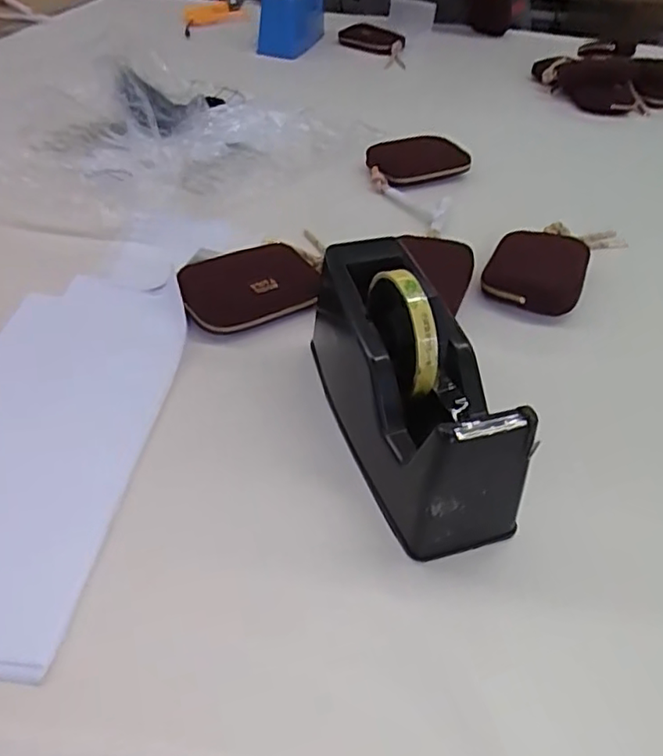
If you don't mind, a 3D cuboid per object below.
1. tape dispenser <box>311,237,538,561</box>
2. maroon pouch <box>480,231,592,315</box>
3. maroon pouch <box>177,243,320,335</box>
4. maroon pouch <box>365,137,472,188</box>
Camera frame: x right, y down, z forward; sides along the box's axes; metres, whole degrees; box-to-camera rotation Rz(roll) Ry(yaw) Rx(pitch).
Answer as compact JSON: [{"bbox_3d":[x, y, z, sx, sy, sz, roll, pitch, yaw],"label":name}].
[{"bbox_3d":[0.040,-0.001,0.390,0.085,0.101,0.203,-12,45,-17],"label":"tape dispenser"},{"bbox_3d":[0.186,-0.096,0.563,0.082,0.021,0.119,20,44,16],"label":"maroon pouch"},{"bbox_3d":[-0.071,-0.077,0.525,0.107,0.028,0.083,-12,45,-18],"label":"maroon pouch"},{"bbox_3d":[0.101,-0.256,0.728,0.110,0.030,0.081,-10,45,-16],"label":"maroon pouch"}]

